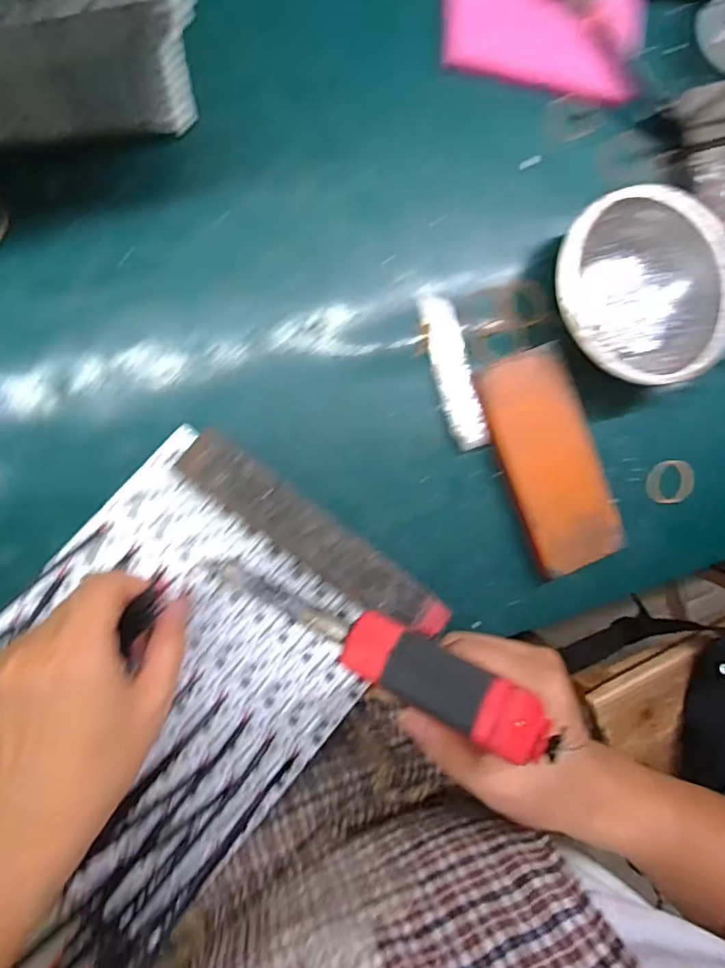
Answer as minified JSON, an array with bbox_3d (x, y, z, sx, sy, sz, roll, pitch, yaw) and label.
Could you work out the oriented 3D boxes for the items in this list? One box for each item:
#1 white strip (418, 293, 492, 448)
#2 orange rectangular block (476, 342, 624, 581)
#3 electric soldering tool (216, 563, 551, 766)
[{"bbox_3d":[0.062,-0.076,0.358,0.026,0.010,0.105,-14,93,-11],"label":"white strip"},{"bbox_3d":[0.128,-0.016,0.363,0.066,0.025,0.144,-22,95,-11],"label":"orange rectangular block"},{"bbox_3d":[0.001,0.072,0.247,0.168,0.028,0.026,20,81,29],"label":"electric soldering tool"}]

